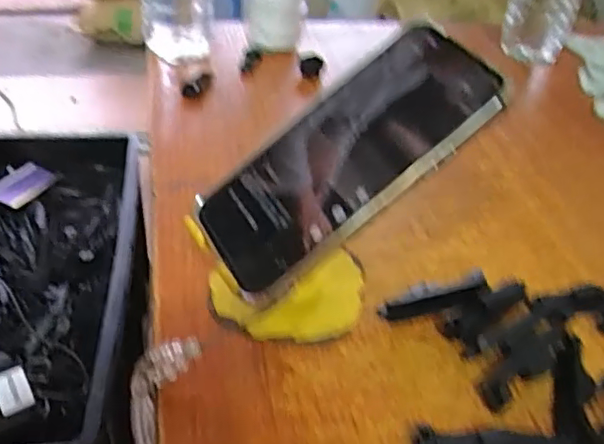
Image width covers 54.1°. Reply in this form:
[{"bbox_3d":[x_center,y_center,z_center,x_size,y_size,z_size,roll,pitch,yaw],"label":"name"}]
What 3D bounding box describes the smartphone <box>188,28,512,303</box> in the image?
[{"bbox_3d":[0.022,-0.033,0.308,0.165,0.010,0.077,-39,55,4],"label":"smartphone"}]

